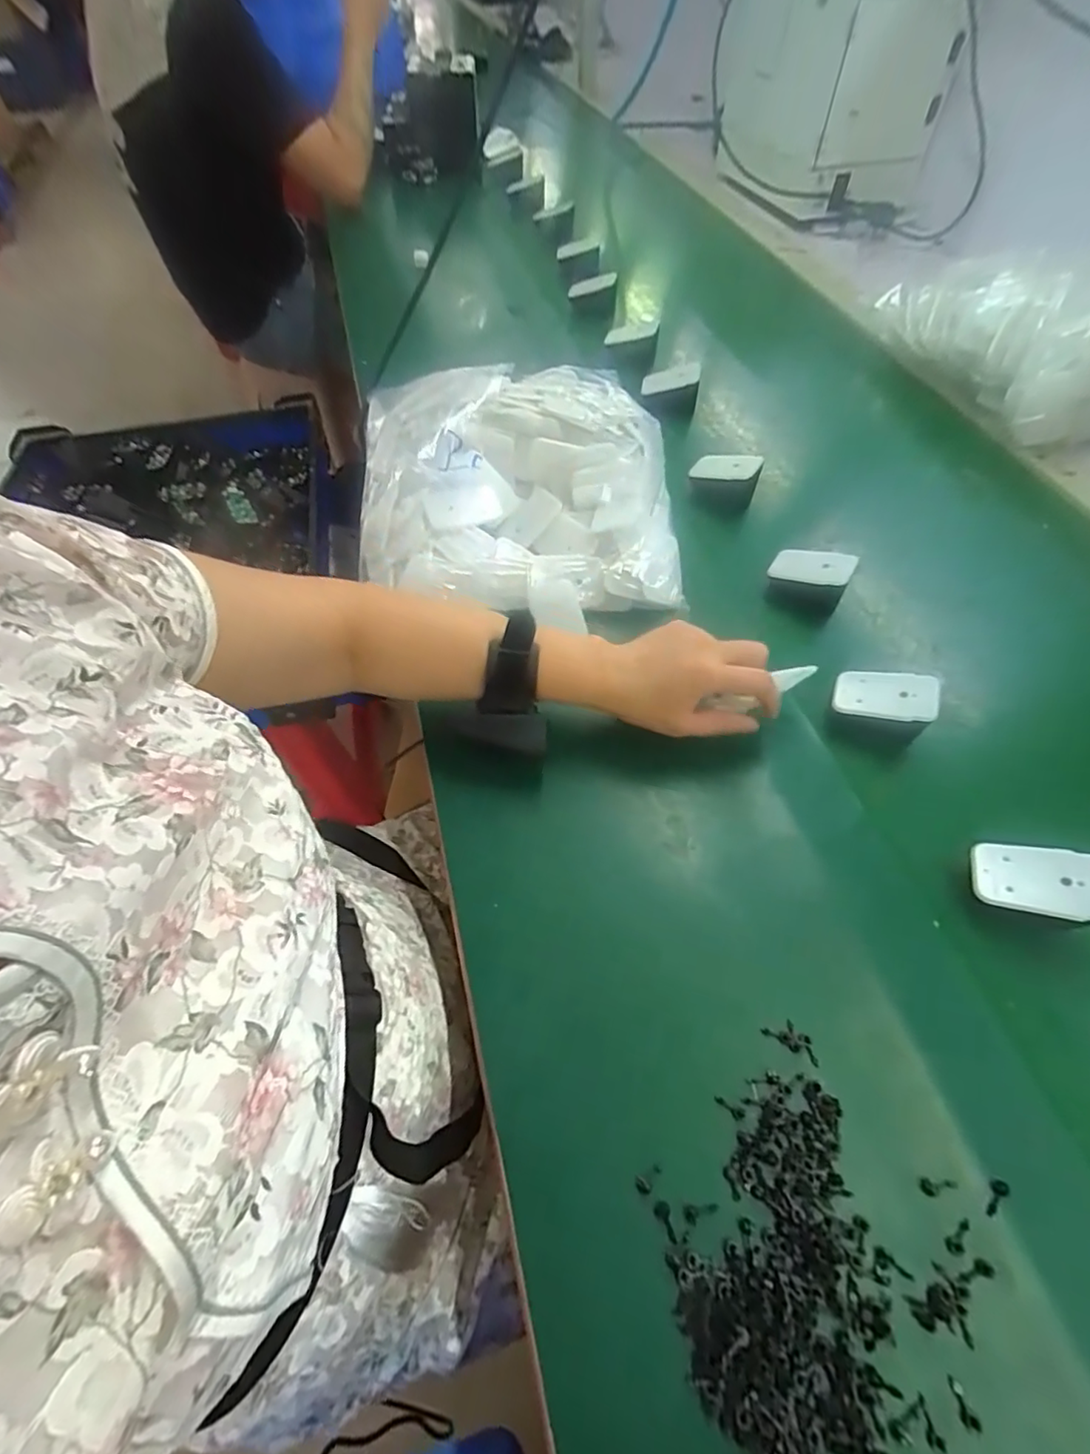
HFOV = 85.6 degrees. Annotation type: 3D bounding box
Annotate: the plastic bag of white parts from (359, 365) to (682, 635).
[{"bbox_3d":[-0.029,-0.231,0.564,0.290,0.095,0.282,-3,57,-1],"label":"plastic bag of white parts"}]

